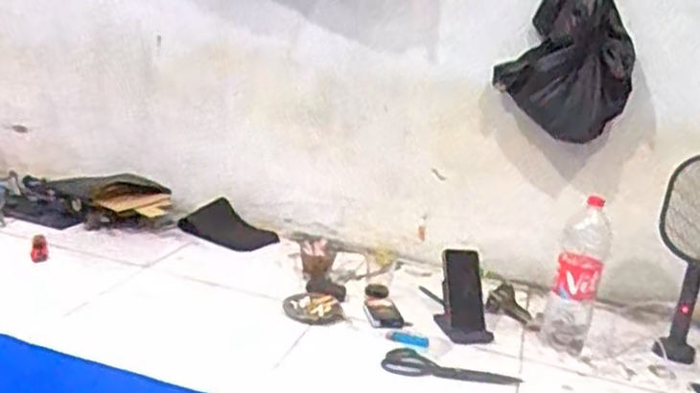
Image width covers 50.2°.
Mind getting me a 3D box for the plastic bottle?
[{"bbox_3d":[0.424,0.154,1.404,0.085,0.283,0.090,12,16,13],"label":"plastic bottle"}]

